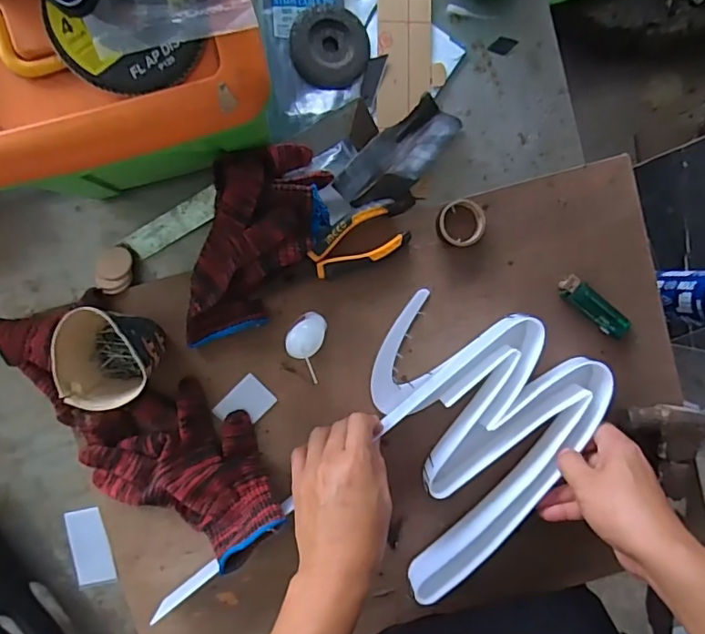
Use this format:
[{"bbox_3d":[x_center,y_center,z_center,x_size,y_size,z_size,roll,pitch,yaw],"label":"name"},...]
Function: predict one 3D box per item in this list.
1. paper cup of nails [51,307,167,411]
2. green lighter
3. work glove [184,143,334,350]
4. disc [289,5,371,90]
[{"bbox_3d":[-0.205,0.030,0.463,0.069,0.082,0.081,-6,97,-3],"label":"paper cup of nails"},{"bbox_3d":[0.243,-0.010,0.529,0.084,0.009,0.025,40,93,-7],"label":"green lighter"},{"bbox_3d":[-0.087,-0.061,0.482,0.103,0.048,0.204,17,95,-5],"label":"work glove"},{"bbox_3d":[-0.021,-0.260,0.507,0.073,0.013,0.076,0,97,-4],"label":"disc"}]

